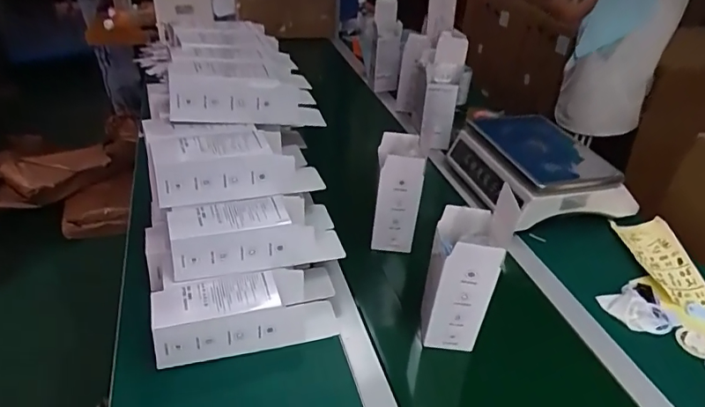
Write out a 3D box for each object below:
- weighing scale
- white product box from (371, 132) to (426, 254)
[{"bbox_3d":[0.378,-0.074,1.018,0.255,0.136,0.285,-12,37,-15],"label":"weighing scale"},{"bbox_3d":[0.078,-0.019,0.853,0.075,0.193,0.086,3,35,5],"label":"white product box"}]

